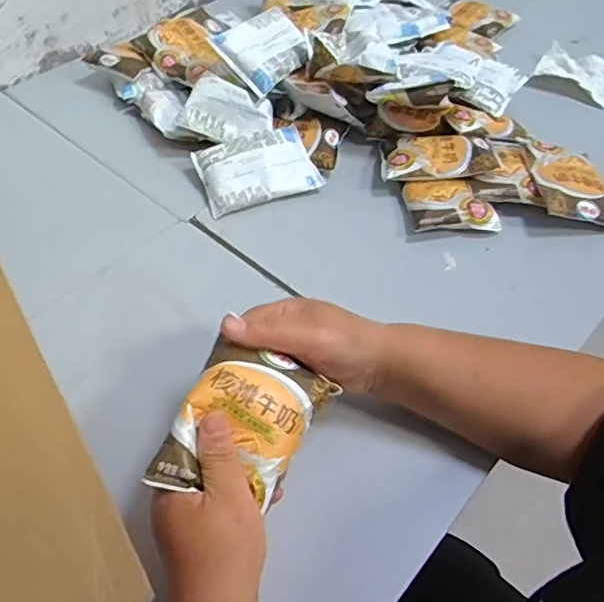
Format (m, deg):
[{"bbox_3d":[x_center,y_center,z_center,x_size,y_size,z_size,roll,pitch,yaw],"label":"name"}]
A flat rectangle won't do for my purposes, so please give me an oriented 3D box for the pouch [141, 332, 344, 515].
[{"bbox_3d":[-0.042,0.086,0.378,0.085,0.035,0.110,28,62,-5],"label":"pouch"}]

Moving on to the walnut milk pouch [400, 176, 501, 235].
[{"bbox_3d":[0.164,-0.107,0.615,0.090,0.018,0.075,-4,51,-4],"label":"walnut milk pouch"}]

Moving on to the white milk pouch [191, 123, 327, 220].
[{"bbox_3d":[-0.052,-0.156,0.648,0.130,0.016,0.094,-21,70,-10],"label":"white milk pouch"}]

